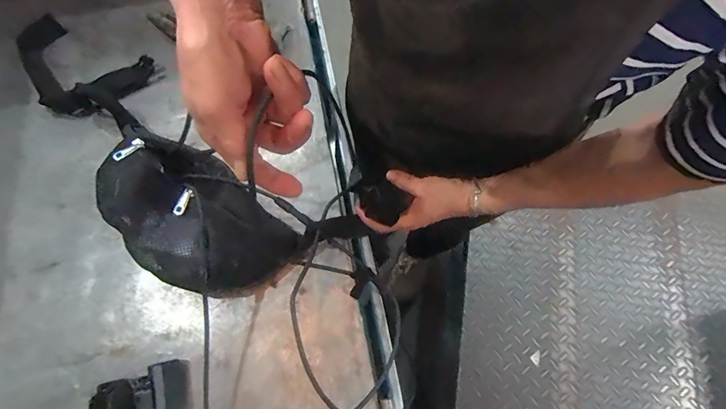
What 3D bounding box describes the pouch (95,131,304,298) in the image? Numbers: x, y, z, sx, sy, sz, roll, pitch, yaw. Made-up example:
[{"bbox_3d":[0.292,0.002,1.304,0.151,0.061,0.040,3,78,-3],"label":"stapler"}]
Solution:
[{"bbox_3d":[-0.218,0.017,0.454,0.259,0.083,0.147,39,75,13],"label":"pouch"}]

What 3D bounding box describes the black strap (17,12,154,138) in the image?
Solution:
[{"bbox_3d":[-0.433,-0.202,0.566,0.243,0.029,0.132,23,72,9],"label":"black strap"}]

